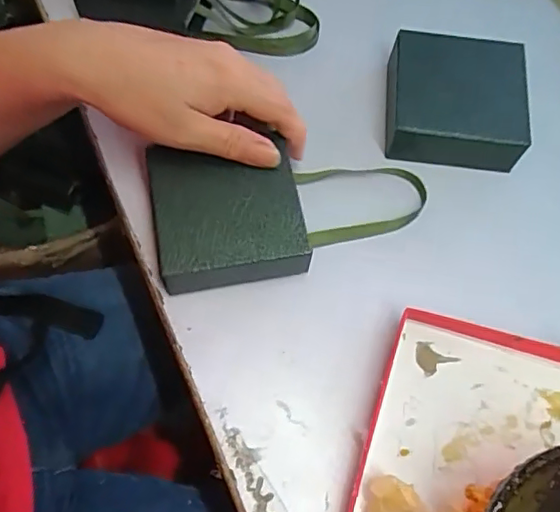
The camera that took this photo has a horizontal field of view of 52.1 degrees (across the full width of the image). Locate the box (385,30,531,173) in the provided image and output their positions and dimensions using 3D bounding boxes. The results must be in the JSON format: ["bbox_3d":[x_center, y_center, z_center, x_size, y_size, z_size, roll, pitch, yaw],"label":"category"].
[{"bbox_3d":[0.125,-0.110,0.409,0.100,0.035,0.087,4,66,0],"label":"box"}]

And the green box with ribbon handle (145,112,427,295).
[{"bbox_3d":[0.011,-0.031,0.367,0.176,0.044,0.085,-8,67,-6],"label":"green box with ribbon handle"}]

